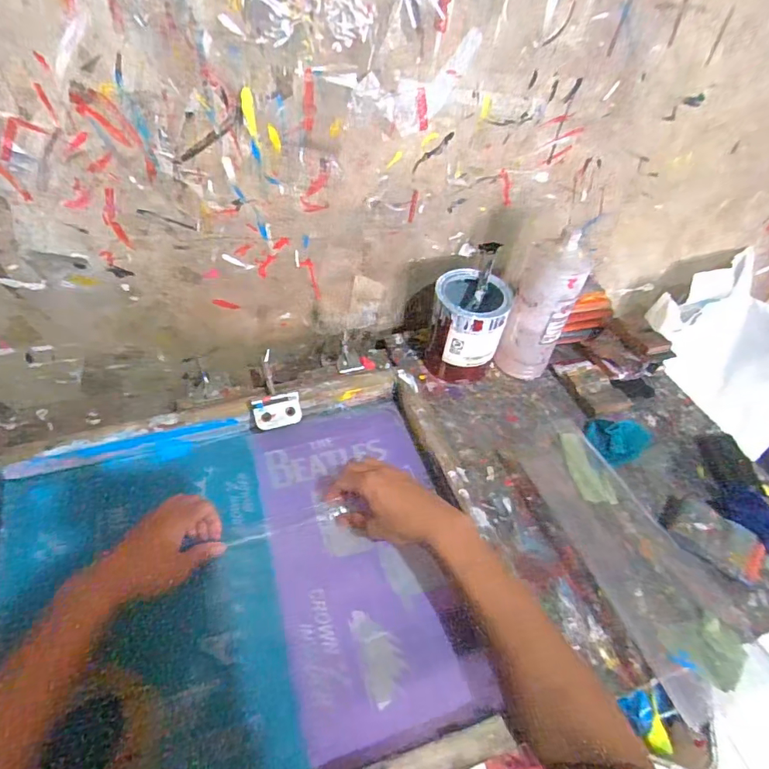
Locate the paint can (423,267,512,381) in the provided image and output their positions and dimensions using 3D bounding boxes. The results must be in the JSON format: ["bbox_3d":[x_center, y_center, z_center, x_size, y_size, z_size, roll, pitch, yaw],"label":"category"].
[{"bbox_3d":[0.120,-0.083,0.725,0.104,0.135,0.104,3,50,-4],"label":"paint can"}]

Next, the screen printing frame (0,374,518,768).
[{"bbox_3d":[-0.157,0.206,0.516,0.518,0.043,0.449,-12,52,-16],"label":"screen printing frame"}]

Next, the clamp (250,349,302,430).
[{"bbox_3d":[-0.149,0.007,0.642,0.058,0.027,0.104,-13,53,-17],"label":"clamp"}]

